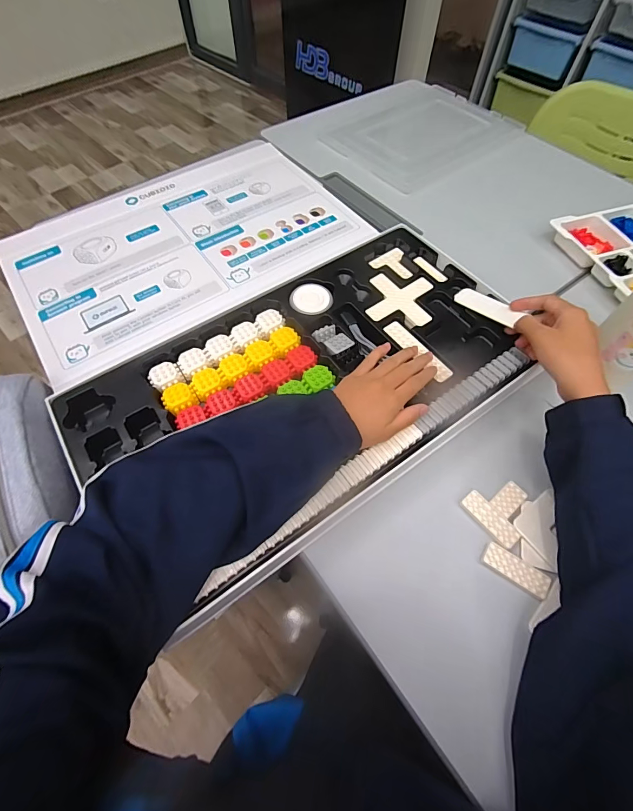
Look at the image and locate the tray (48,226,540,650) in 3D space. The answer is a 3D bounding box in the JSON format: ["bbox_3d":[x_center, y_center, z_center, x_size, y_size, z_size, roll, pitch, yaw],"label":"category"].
[{"bbox_3d":[0.001,-0.029,0.444,0.529,0.040,0.290,-32,66,-17],"label":"tray"}]

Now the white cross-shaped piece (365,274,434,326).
[{"bbox_3d":[0.113,-0.145,0.494,0.082,0.004,0.082,8,61,3],"label":"white cross-shaped piece"}]

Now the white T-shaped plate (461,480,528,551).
[{"bbox_3d":[0.203,0.111,0.399,0.067,0.004,0.063,-35,67,-19],"label":"white T-shaped plate"}]

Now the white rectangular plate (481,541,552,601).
[{"bbox_3d":[0.202,0.167,0.369,0.064,0.004,0.027,29,64,14],"label":"white rectangular plate"}]

